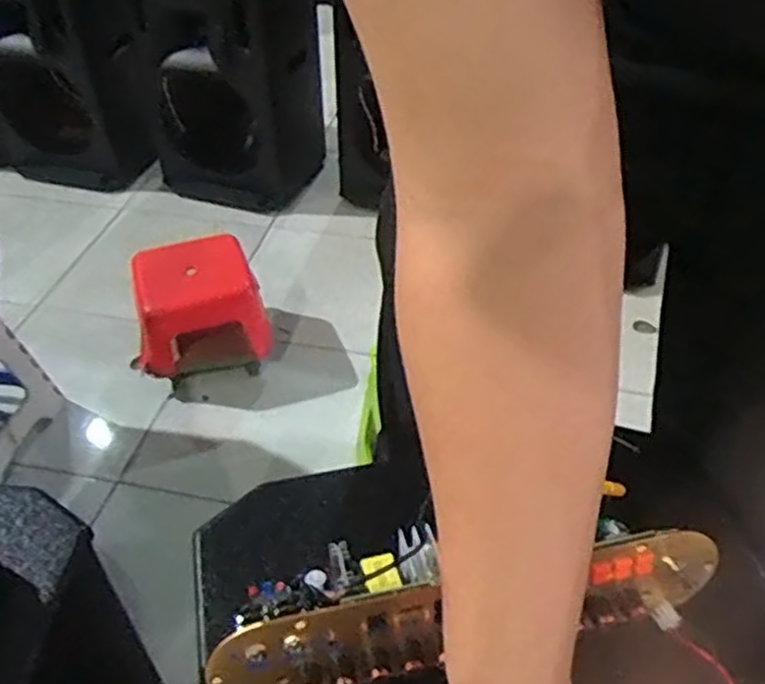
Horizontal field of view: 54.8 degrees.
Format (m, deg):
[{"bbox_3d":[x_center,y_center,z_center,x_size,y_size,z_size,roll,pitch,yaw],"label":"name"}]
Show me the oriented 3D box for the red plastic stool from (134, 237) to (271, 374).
[{"bbox_3d":[-0.359,-0.065,1.418,0.236,0.181,0.236,-17,45,-17],"label":"red plastic stool"}]

